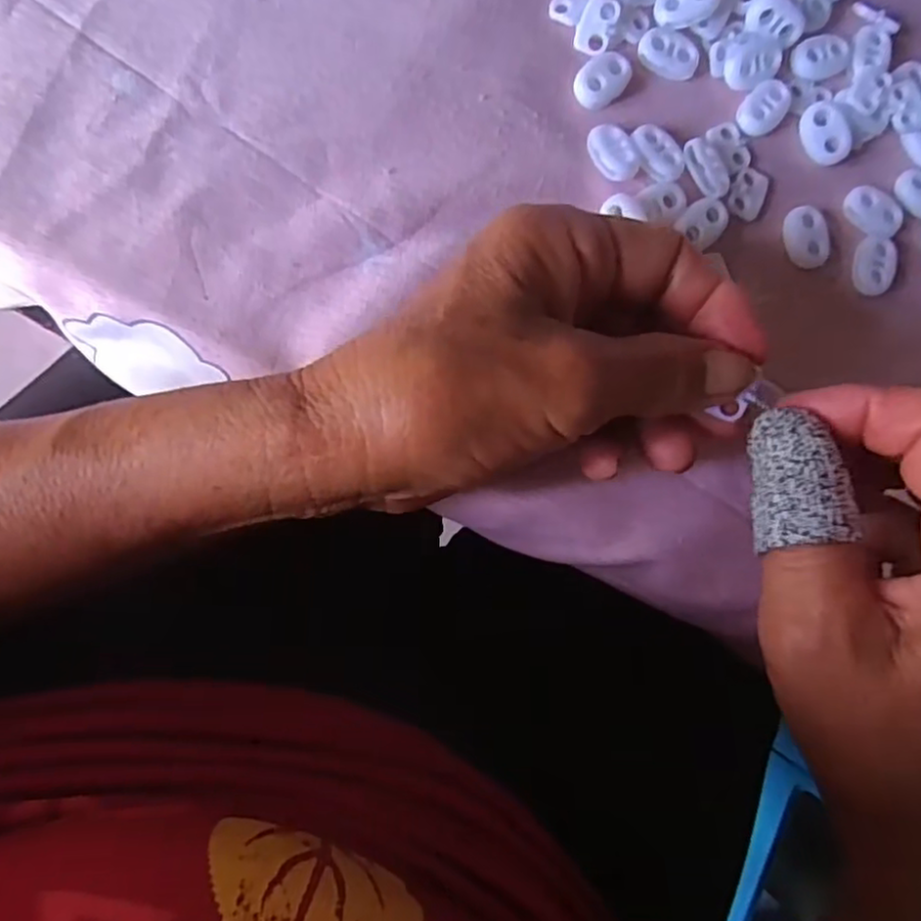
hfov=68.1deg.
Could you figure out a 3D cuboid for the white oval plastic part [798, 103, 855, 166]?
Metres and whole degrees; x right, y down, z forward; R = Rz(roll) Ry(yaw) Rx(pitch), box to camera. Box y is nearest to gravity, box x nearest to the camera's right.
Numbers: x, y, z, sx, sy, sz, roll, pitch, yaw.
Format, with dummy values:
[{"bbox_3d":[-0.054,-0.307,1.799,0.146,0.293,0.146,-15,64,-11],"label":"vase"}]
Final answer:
[{"bbox_3d":[0.134,-0.120,0.250,0.015,0.007,0.022,-12,88,-8],"label":"white oval plastic part"}]

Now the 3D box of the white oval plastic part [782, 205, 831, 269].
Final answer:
[{"bbox_3d":[0.126,-0.081,0.249,0.014,0.007,0.022,-9,88,-8],"label":"white oval plastic part"}]

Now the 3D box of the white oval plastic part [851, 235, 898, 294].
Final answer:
[{"bbox_3d":[0.153,-0.072,0.252,0.015,0.005,0.021,8,86,-7],"label":"white oval plastic part"}]

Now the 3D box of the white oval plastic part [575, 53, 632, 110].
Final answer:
[{"bbox_3d":[0.050,-0.135,0.241,0.016,0.004,0.022,45,83,-3],"label":"white oval plastic part"}]

